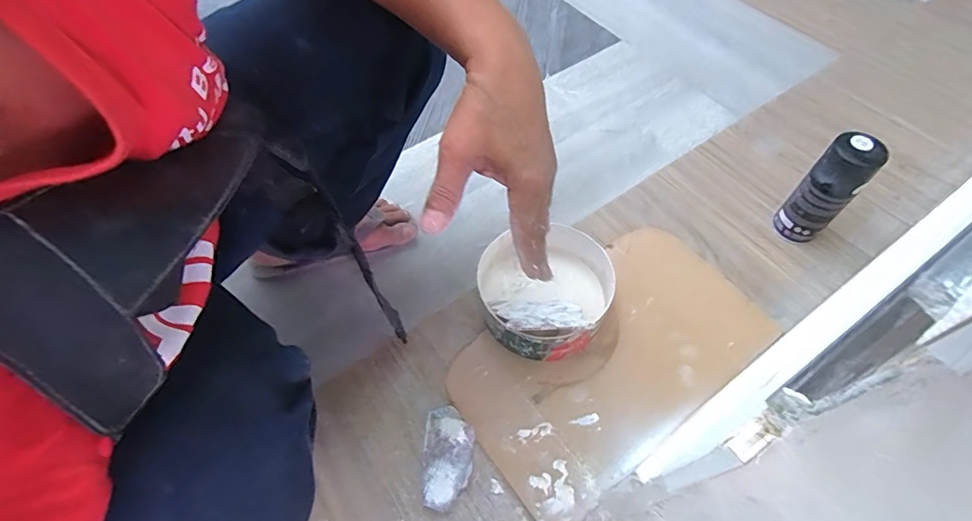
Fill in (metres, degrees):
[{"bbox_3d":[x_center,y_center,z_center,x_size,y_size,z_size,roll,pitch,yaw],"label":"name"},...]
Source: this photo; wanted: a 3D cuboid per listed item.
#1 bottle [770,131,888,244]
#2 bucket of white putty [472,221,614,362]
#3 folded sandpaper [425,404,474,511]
[{"bbox_3d":[0.471,-0.094,0.671,0.063,0.166,0.066,-40,64,-20],"label":"bottle"},{"bbox_3d":[0.083,0.035,0.642,0.177,0.089,0.177,-1,57,2],"label":"bucket of white putty"},{"bbox_3d":[-0.045,0.235,0.575,0.057,0.020,0.113,-2,57,2],"label":"folded sandpaper"}]

